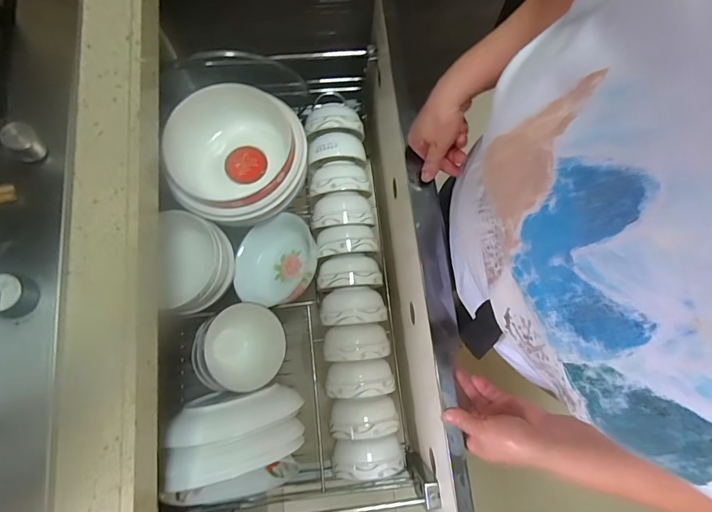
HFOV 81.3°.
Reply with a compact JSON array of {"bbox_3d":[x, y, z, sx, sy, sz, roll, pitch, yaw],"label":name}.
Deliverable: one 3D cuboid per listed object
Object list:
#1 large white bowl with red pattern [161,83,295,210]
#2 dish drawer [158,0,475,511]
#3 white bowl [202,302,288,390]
[{"bbox_3d":[-0.194,-0.162,0.671,0.184,0.102,0.190,0,76,0],"label":"large white bowl with red pattern"},{"bbox_3d":[-0.105,0.023,0.627,0.404,0.226,0.696,-5,77,-1],"label":"dish drawer"},{"bbox_3d":[-0.163,0.133,0.608,0.106,0.042,0.117,-11,77,-3],"label":"white bowl"}]

